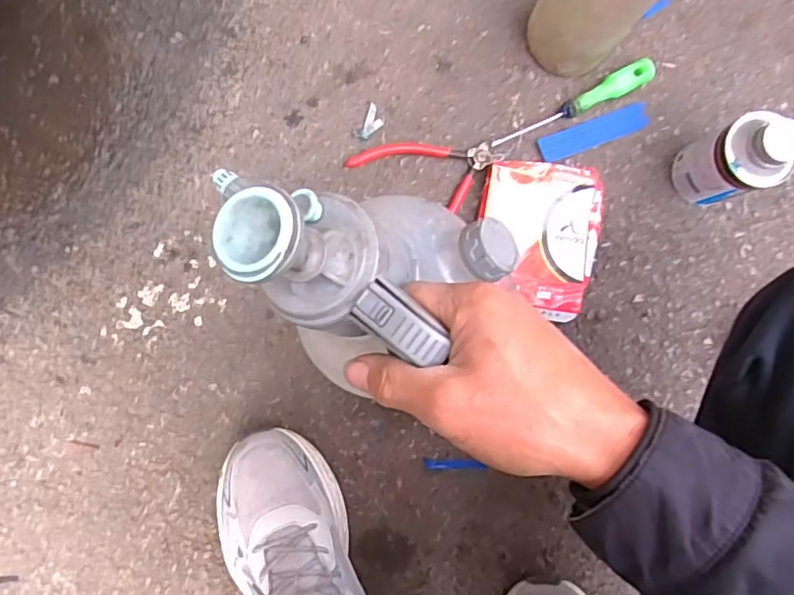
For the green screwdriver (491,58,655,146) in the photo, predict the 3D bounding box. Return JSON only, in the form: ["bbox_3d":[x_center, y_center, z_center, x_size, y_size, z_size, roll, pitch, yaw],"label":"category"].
[{"bbox_3d":[0.177,-0.190,0.564,0.173,0.019,0.023,-27,91,-3],"label":"green screwdriver"}]

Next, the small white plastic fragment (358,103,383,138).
[{"bbox_3d":[-0.024,-0.175,0.567,0.018,0.005,0.035,23,88,-3],"label":"small white plastic fragment"}]

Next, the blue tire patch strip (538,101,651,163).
[{"bbox_3d":[0.203,-0.170,0.581,0.116,0.004,0.028,-21,90,-4],"label":"blue tire patch strip"}]

